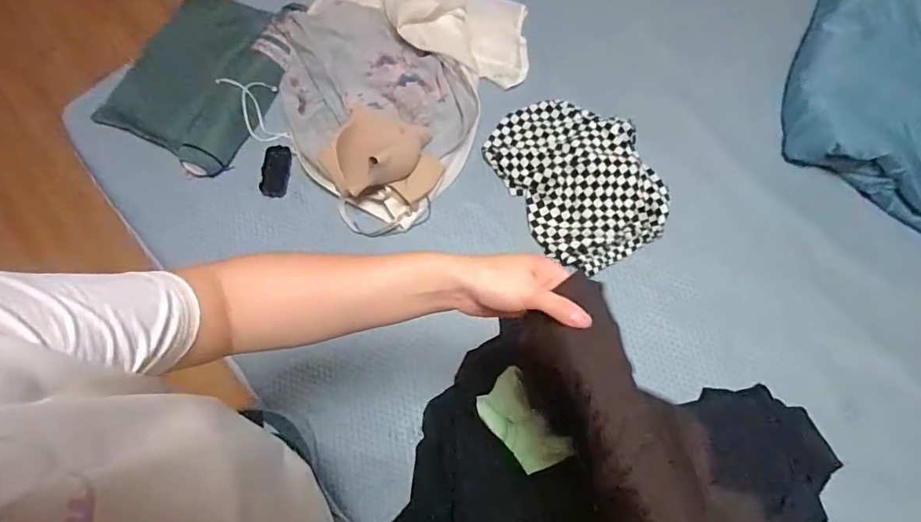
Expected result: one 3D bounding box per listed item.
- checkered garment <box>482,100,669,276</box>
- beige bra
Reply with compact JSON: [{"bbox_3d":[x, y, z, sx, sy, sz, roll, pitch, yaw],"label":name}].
[{"bbox_3d":[0.242,-0.176,1.004,0.277,0.060,0.380,-28,75,-9],"label":"checkered garment"},{"bbox_3d":[-0.158,-0.206,0.934,0.220,0.113,0.229,-26,75,-8],"label":"beige bra"}]

